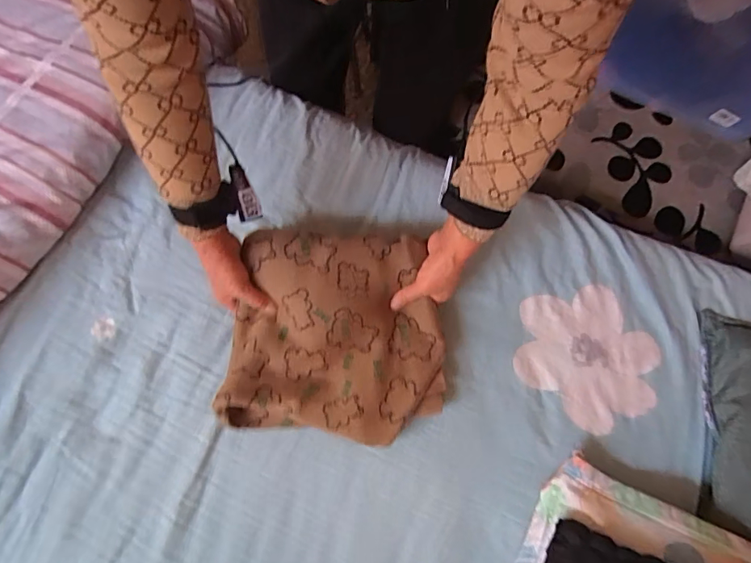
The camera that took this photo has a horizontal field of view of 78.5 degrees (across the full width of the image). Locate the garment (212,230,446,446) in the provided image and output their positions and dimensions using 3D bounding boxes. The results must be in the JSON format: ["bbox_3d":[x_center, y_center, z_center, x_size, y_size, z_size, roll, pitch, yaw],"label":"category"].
[{"bbox_3d":[-0.052,0.069,0.604,0.275,0.090,0.248,3,70,0],"label":"garment"}]

